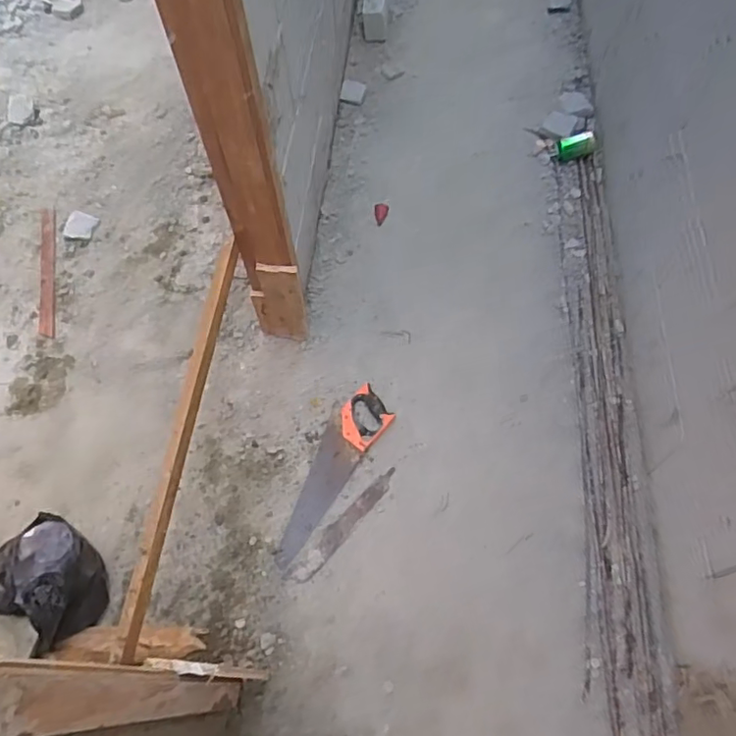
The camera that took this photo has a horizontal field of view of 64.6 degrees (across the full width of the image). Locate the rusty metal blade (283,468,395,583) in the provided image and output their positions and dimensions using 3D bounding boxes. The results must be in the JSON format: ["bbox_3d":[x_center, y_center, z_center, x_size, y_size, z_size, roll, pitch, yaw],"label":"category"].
[{"bbox_3d":[-0.053,0.339,1.258,0.046,0.007,0.314,38,69,20],"label":"rusty metal blade"}]

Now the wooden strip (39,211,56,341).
[{"bbox_3d":[-0.901,-0.279,1.639,0.043,0.006,0.458,-13,62,-5],"label":"wooden strip"}]

